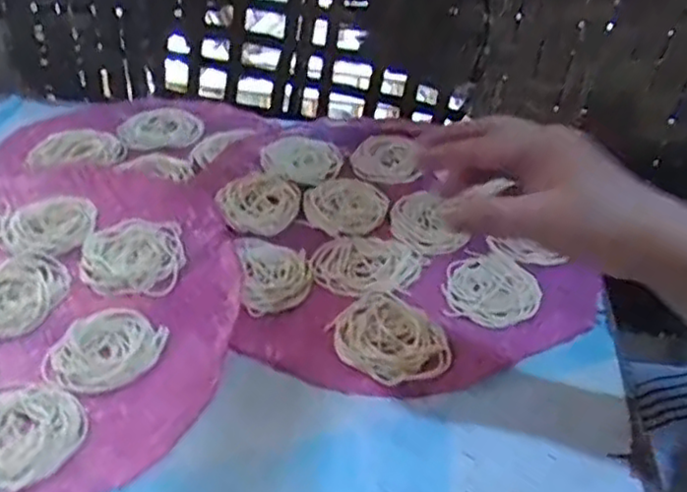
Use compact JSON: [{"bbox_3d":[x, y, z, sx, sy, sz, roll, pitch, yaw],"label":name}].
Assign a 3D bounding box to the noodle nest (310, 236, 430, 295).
[{"bbox_3d":[0.020,0.014,0.560,0.086,0.009,0.063,1,38,-4],"label":"noodle nest"}]

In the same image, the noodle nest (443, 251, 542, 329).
[{"bbox_3d":[0.110,0.031,0.536,0.066,0.008,0.072,2,38,-2],"label":"noodle nest"}]

